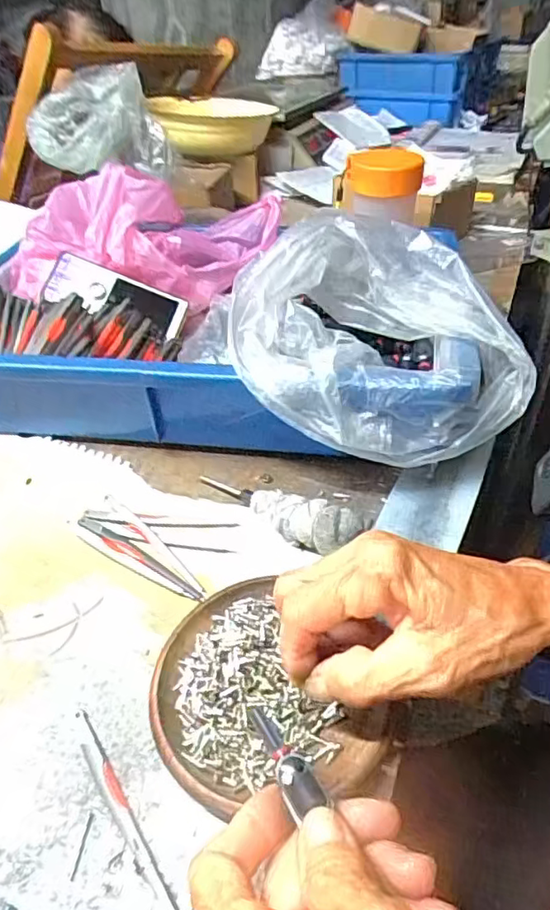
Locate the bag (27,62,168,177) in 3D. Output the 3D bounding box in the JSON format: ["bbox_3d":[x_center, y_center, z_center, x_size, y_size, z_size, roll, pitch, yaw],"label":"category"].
[{"bbox_3d":[-0.216,-0.399,0.711,0.157,0.101,0.119,-14,39,-13],"label":"bag"}]

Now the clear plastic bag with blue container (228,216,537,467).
[{"bbox_3d":[0.064,-0.083,0.393,0.184,0.100,0.145,-9,40,-8],"label":"clear plastic bag with blue container"}]

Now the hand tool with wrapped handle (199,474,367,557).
[{"bbox_3d":[-0.004,0.034,0.369,0.118,0.026,0.029,19,43,27],"label":"hand tool with wrapped handle"}]

